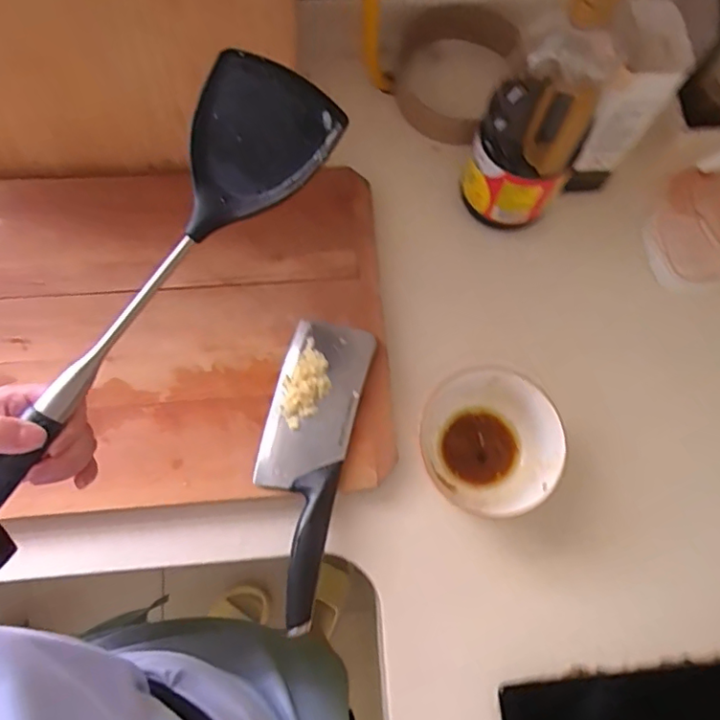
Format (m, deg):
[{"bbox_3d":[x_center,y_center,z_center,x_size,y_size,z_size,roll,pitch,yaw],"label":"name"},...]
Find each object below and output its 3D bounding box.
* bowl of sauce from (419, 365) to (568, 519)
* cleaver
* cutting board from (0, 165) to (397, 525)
[{"bbox_3d":[0.116,0.078,0.526,0.115,0.081,0.126,1,73,-2],"label":"bowl of sauce"},{"bbox_3d":[-0.052,0.089,0.509,0.080,0.022,0.260,13,73,2],"label":"cleaver"},{"bbox_3d":[-0.211,-0.029,0.547,0.464,0.022,0.338,-3,74,-3],"label":"cutting board"}]

